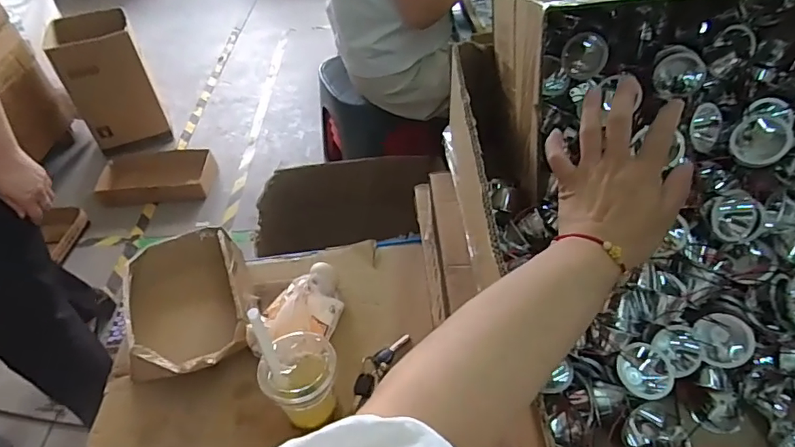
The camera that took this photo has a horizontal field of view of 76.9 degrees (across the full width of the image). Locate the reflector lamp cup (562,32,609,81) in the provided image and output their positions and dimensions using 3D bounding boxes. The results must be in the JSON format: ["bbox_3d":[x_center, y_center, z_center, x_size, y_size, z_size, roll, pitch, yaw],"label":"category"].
[{"bbox_3d":[0.184,-0.165,0.493,0.041,0.040,0.030,-18,23,19],"label":"reflector lamp cup"}]

